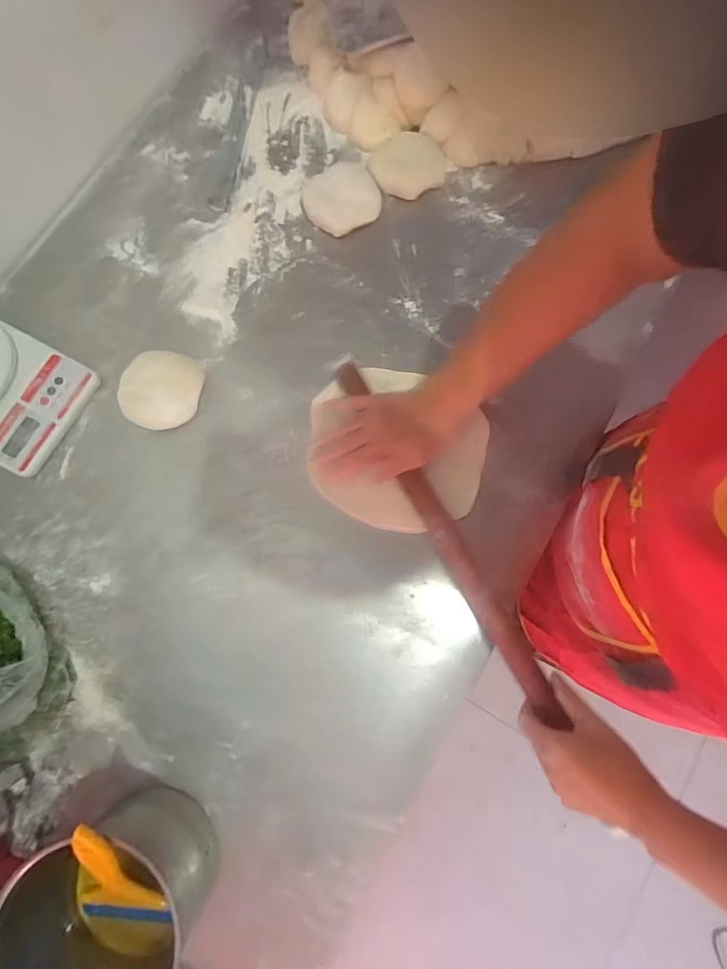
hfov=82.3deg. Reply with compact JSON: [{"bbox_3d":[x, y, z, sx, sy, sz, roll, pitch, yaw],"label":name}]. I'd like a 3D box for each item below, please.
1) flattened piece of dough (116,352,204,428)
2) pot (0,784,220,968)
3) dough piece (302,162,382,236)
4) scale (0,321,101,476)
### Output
[{"bbox_3d":[-0.245,-0.117,0.510,0.087,0.035,0.096,1,79,1],"label":"flattened piece of dough"},{"bbox_3d":[-0.216,0.365,0.365,0.145,0.124,0.145,0,79,1],"label":"pot"},{"bbox_3d":[-0.029,-0.387,0.564,0.098,0.034,0.075,-27,79,-5],"label":"dough piece"},{"bbox_3d":[-0.448,-0.118,0.510,0.195,0.043,0.149,28,80,6],"label":"scale"}]

